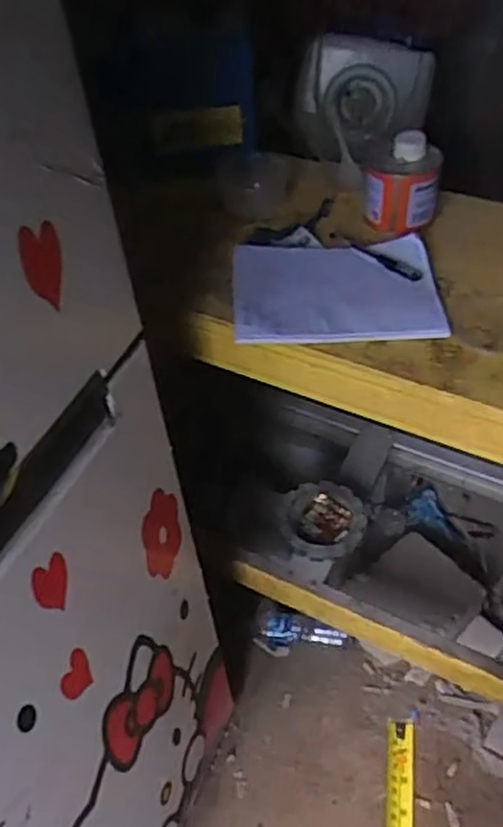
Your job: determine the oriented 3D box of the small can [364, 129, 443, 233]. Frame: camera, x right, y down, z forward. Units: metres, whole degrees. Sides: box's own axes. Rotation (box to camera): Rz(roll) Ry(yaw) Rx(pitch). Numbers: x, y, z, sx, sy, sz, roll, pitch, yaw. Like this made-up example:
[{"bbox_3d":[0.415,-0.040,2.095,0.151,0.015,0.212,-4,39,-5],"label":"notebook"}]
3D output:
[{"bbox_3d":[0.201,-0.310,0.944,0.094,0.124,0.098,5,48,8],"label":"small can"}]

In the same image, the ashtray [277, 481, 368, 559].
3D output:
[{"bbox_3d":[0.123,0.197,1.266,0.154,0.067,0.135,8,48,11],"label":"ashtray"}]

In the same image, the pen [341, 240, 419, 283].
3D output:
[{"bbox_3d":[0.166,-0.199,0.901,0.019,0.007,0.126,-32,53,-23],"label":"pen"}]

